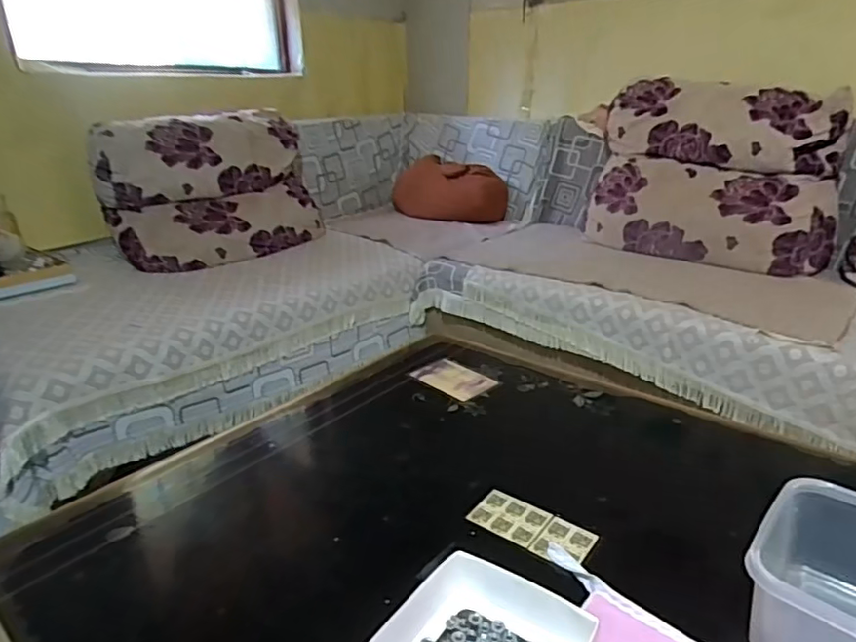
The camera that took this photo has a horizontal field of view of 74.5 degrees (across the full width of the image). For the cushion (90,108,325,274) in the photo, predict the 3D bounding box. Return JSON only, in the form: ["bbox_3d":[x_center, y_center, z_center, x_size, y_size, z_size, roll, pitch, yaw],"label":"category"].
[{"bbox_3d":[-0.540,-0.355,1.513,0.137,0.351,0.676,12,25,29],"label":"cushion"}]

